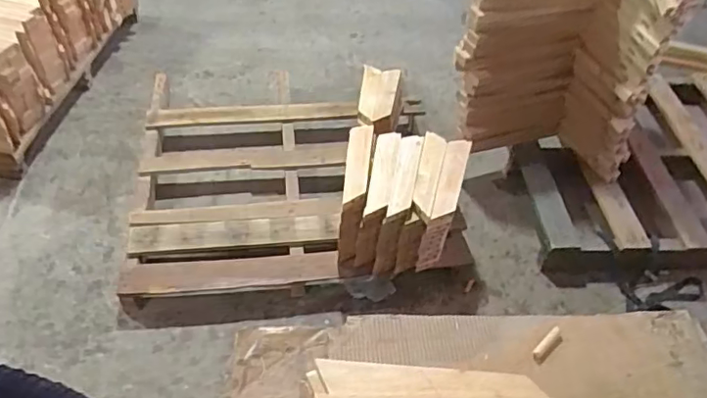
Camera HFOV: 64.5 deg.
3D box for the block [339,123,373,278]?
[{"bbox_3d":[0.003,-0.005,1.639,0.070,0.287,0.344,6,48,0],"label":"block"}]

